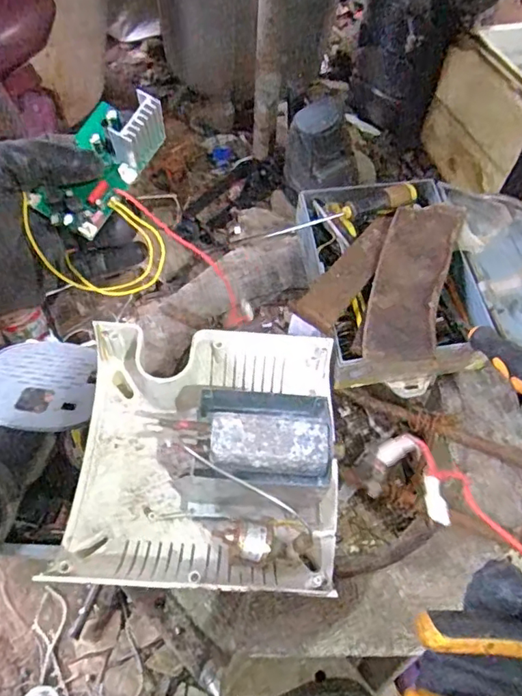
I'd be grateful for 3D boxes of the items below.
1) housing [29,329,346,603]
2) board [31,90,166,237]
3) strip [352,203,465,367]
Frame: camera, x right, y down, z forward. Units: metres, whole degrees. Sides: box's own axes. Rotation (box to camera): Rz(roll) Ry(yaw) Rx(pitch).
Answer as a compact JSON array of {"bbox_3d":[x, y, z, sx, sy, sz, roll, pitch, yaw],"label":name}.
[{"bbox_3d":[-0.046,0.087,0.438,0.215,0.094,0.203,3,59,-1],"label":"housing"},{"bbox_3d":[-0.100,-0.117,0.337,0.041,0.041,0.094,39,92,18],"label":"board"},{"bbox_3d":[0.144,-0.068,0.509,0.069,0.025,0.190,17,60,7],"label":"strip"}]

